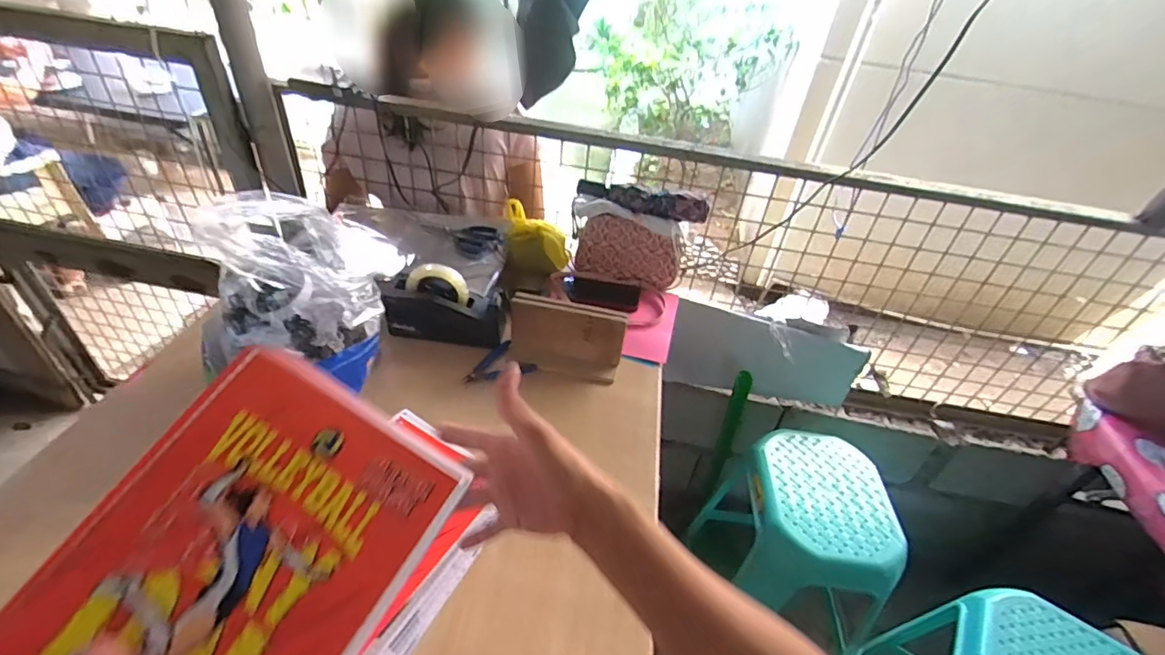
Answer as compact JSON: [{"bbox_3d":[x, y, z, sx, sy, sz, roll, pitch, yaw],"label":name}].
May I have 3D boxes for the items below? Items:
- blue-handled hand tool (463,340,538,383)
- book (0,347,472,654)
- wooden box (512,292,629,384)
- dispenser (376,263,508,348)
[{"bbox_3d":[-0.151,0.068,0.899,0.082,0.023,0.120,35,47,30],"label":"blue-handled hand tool"},{"bbox_3d":[-0.171,0.120,0.261,0.144,0.005,0.195,32,70,4],"label":"book"},{"bbox_3d":[-0.028,0.023,0.899,0.192,0.135,0.025,10,28,2],"label":"wooden box"},{"bbox_3d":[-0.242,-0.040,0.927,0.209,0.108,0.079,8,40,1],"label":"dispenser"}]

